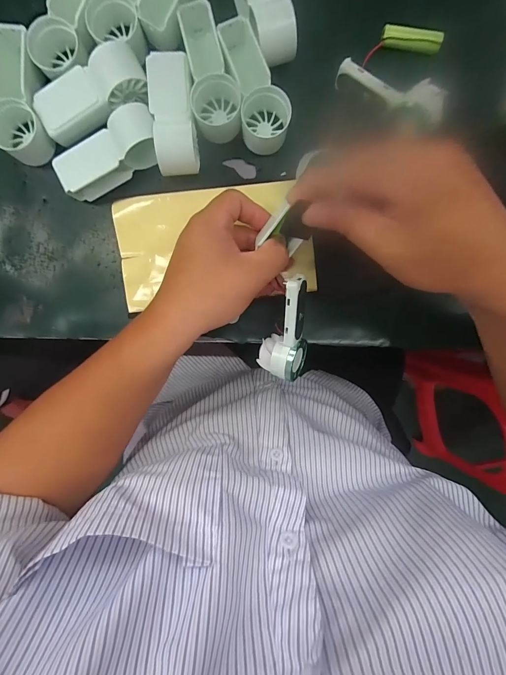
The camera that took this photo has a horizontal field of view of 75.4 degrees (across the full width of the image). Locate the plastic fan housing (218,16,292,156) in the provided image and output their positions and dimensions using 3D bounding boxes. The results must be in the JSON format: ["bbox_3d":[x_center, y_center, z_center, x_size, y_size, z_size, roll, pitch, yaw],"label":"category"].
[{"bbox_3d":[0.001,-0.210,0.272,0.040,0.034,0.099,-19,93,0],"label":"plastic fan housing"}]

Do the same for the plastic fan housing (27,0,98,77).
[{"bbox_3d":[-0.145,-0.256,0.268,0.048,0.034,0.091,20,93,-2],"label":"plastic fan housing"}]

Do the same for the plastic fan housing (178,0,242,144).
[{"bbox_3d":[-0.034,-0.221,0.272,0.038,0.034,0.099,-8,93,0],"label":"plastic fan housing"}]

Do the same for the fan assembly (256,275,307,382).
[{"bbox_3d":[0.030,-0.006,0.272,0.041,0.031,0.089,7,119,-1],"label":"fan assembly"}]

